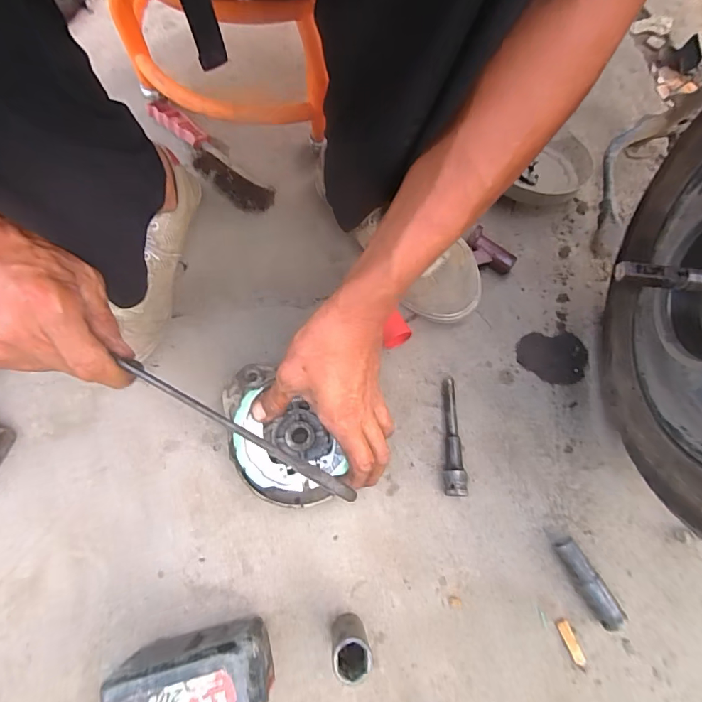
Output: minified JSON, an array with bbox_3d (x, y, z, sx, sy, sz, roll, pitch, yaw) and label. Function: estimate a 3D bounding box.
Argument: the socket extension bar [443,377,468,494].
[{"bbox_3d":[0.108,0.087,0.429,0.020,0.023,0.123,6,68,-1],"label":"socket extension bar"}]

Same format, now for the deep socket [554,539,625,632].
[{"bbox_3d":[0.223,0.218,0.386,0.019,0.022,0.078,-25,72,-12],"label":"deep socket"}]

